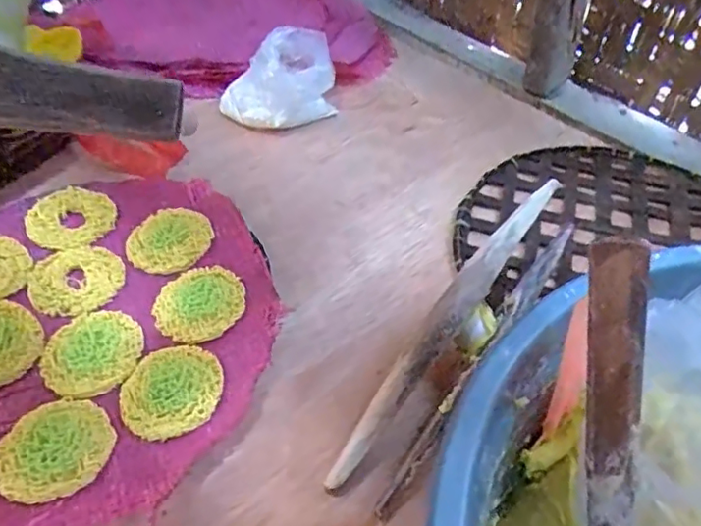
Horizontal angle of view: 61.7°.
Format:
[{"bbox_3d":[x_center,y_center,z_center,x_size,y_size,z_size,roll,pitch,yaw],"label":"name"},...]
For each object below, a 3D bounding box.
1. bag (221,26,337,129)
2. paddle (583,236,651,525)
[{"bbox_3d":[-0.081,-0.232,0.740,0.155,0.115,0.078,-31,55,-26],"label":"bag"},{"bbox_3d":[0.121,0.097,0.274,0.023,0.231,0.011,-9,20,-5],"label":"paddle"}]

